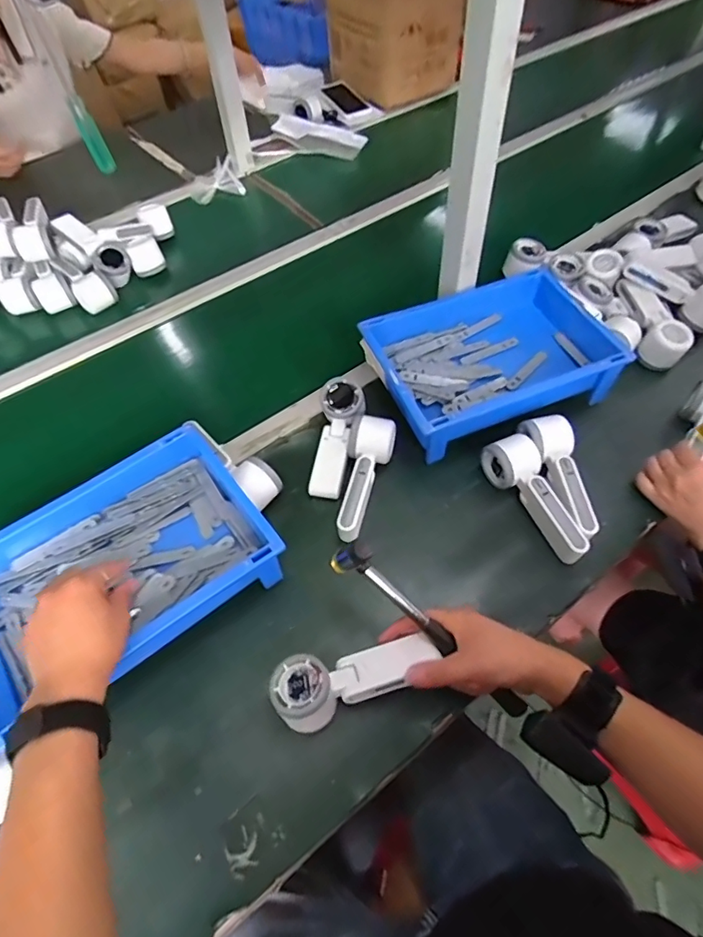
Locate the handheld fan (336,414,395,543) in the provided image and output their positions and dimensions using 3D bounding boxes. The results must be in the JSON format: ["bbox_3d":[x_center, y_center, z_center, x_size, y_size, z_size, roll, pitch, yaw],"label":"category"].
[{"bbox_3d":[0.017,0.012,0.623,0.057,0.050,0.165,8,57,8],"label":"handheld fan"}]

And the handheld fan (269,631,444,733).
[{"bbox_3d":[0.003,0.205,0.494,0.159,0.052,0.058,-16,57,-8],"label":"handheld fan"}]

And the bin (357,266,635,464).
[{"bbox_3d":[0.188,-0.161,0.708,0.305,0.081,0.237,-19,57,-10],"label":"bin"}]

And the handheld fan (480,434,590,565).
[{"bbox_3d":[0.219,0.035,0.593,0.057,0.052,0.164,-17,57,-8],"label":"handheld fan"}]

